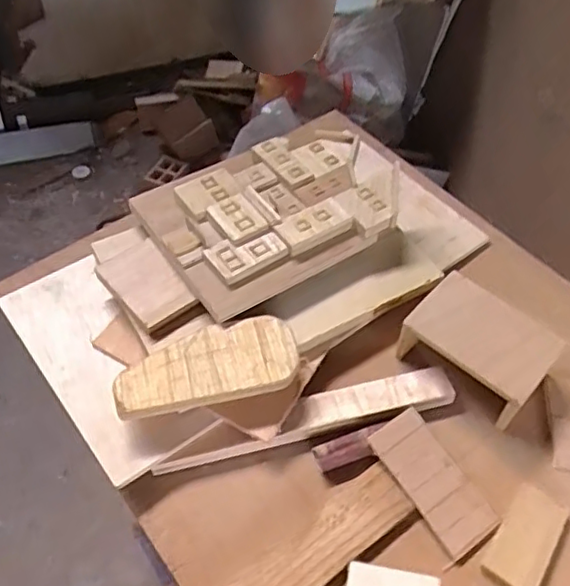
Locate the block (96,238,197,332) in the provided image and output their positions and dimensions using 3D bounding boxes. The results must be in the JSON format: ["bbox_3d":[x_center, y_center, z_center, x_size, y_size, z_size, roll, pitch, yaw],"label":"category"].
[{"bbox_3d":[-0.143,-0.011,0.635,0.063,0.012,0.099,-35,60,-23],"label":"block"}]

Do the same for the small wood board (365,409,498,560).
[{"bbox_3d":[0.133,0.168,0.558,0.056,0.004,0.123,-31,68,-16],"label":"small wood board"}]

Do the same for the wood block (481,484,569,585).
[{"bbox_3d":[0.208,0.211,0.533,0.044,0.005,0.089,29,56,20],"label":"wood block"}]

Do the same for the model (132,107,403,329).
[{"bbox_3d":[-0.003,-0.098,0.685,0.279,0.038,0.185,-27,57,-21],"label":"model"}]

